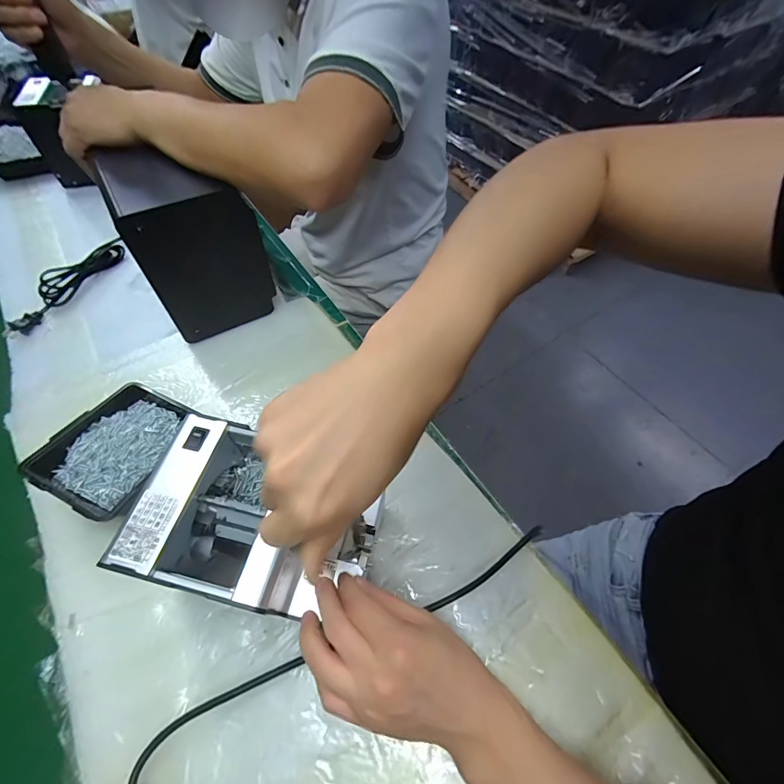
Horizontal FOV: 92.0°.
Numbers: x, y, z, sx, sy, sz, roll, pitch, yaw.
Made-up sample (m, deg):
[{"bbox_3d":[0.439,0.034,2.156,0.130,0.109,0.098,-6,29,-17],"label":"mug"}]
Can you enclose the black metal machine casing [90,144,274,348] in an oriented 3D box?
[{"bbox_3d":[-0.263,-0.200,0.511,0.140,0.199,0.145,-28,63,-17],"label":"black metal machine casing"}]

